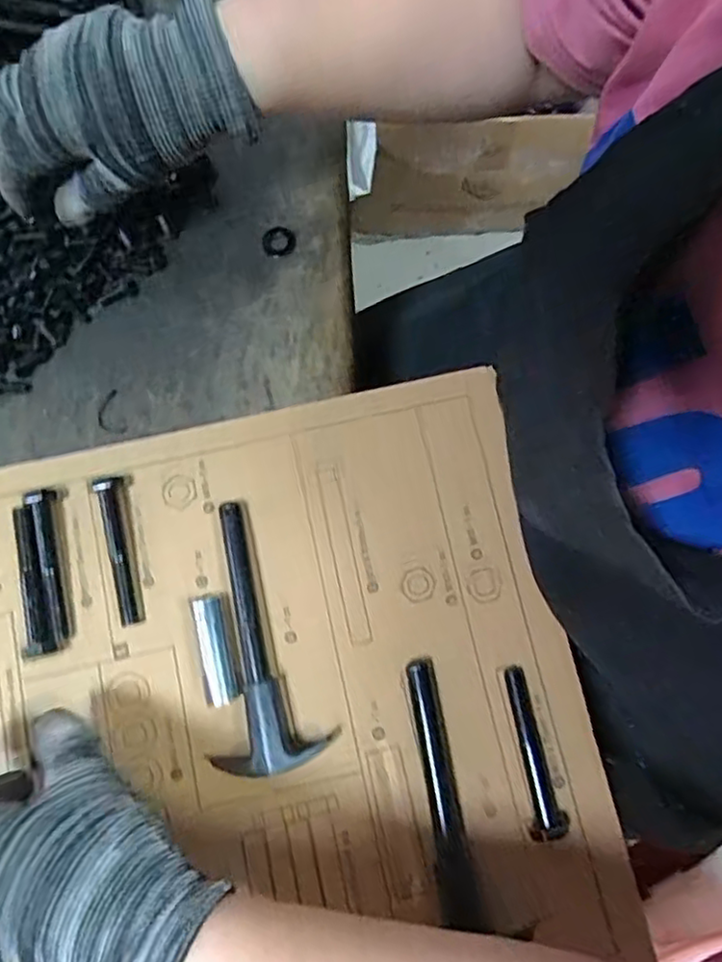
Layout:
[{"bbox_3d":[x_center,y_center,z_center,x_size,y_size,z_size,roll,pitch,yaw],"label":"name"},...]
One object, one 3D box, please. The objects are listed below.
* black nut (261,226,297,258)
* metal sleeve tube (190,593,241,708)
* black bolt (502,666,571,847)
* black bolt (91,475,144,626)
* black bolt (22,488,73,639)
[{"bbox_3d":[-0.048,-0.139,0.379,0.020,0.004,0.020,0,79,-1],"label":"black nut"},{"bbox_3d":[-0.072,0.082,0.323,0.018,0.010,0.052,-13,79,-4],"label":"metal sleeve tube"},{"bbox_3d":[0.083,0.127,0.312,0.017,0.012,0.075,-7,79,-2],"label":"black bolt"},{"bbox_3d":[-0.122,0.034,0.327,0.013,0.018,0.074,-14,79,-4],"label":"black bolt"},{"bbox_3d":[-0.154,0.039,0.328,0.013,0.014,0.075,-14,79,-4],"label":"black bolt"}]

